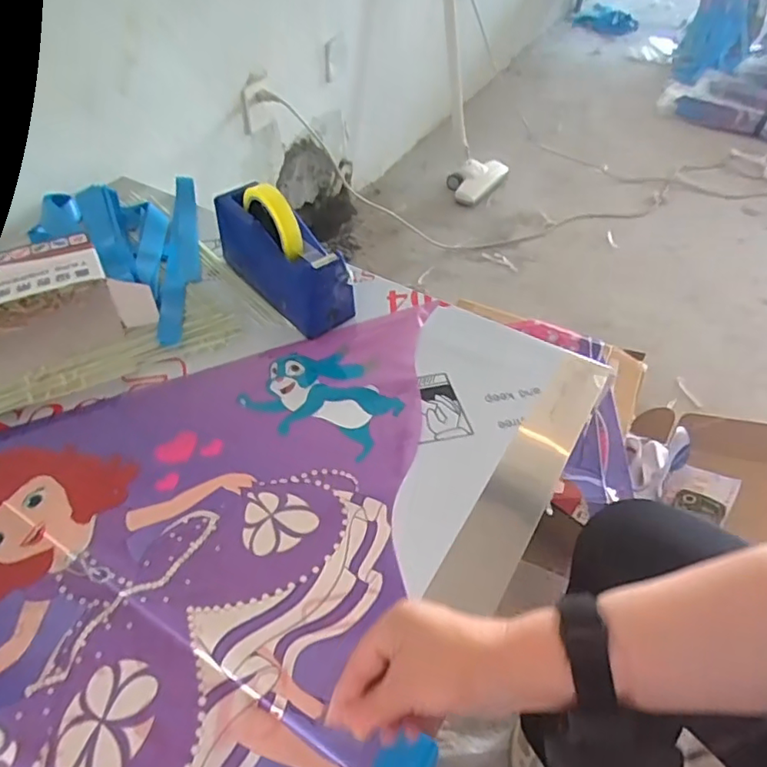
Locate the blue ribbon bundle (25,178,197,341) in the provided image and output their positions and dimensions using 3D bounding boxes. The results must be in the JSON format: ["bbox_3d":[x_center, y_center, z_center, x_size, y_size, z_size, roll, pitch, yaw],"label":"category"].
[{"bbox_3d":[-0.347,-0.169,0.761,0.204,0.023,0.345,-9,48,-10],"label":"blue ribbon bundle"}]

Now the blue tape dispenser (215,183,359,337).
[{"bbox_3d":[-0.122,-0.161,0.713,0.068,0.123,0.205,-32,56,-28],"label":"blue tape dispenser"}]

